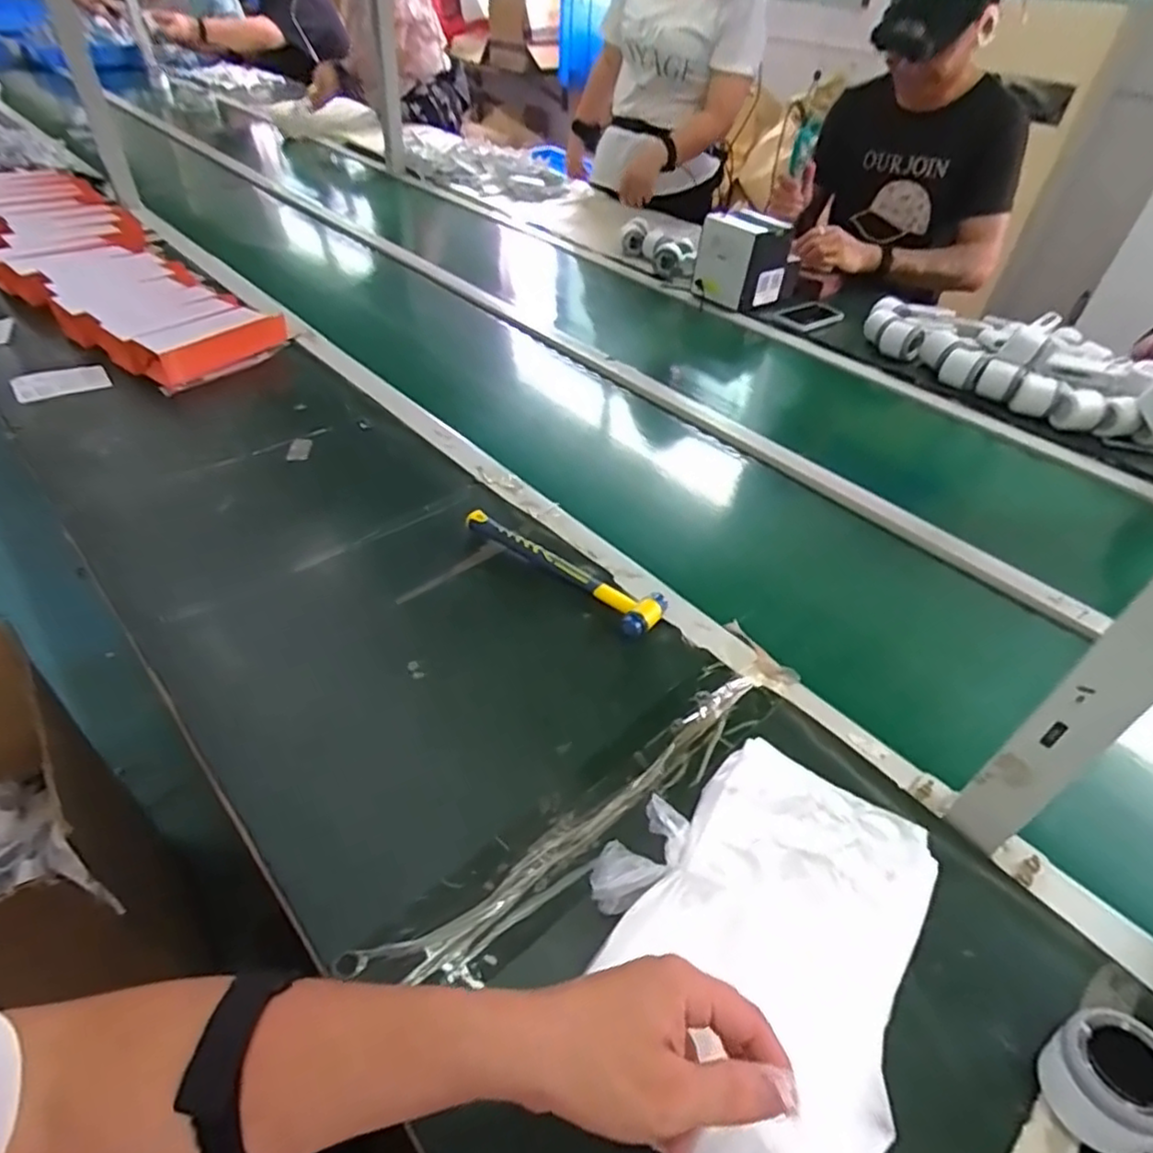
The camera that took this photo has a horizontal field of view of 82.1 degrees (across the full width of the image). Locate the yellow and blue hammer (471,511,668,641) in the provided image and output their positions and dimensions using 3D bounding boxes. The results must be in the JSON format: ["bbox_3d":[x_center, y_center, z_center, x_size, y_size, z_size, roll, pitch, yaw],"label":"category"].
[{"bbox_3d":[-0.014,-0.014,0.704,0.241,0.024,0.053,31,51,26],"label":"yellow and blue hammer"}]

